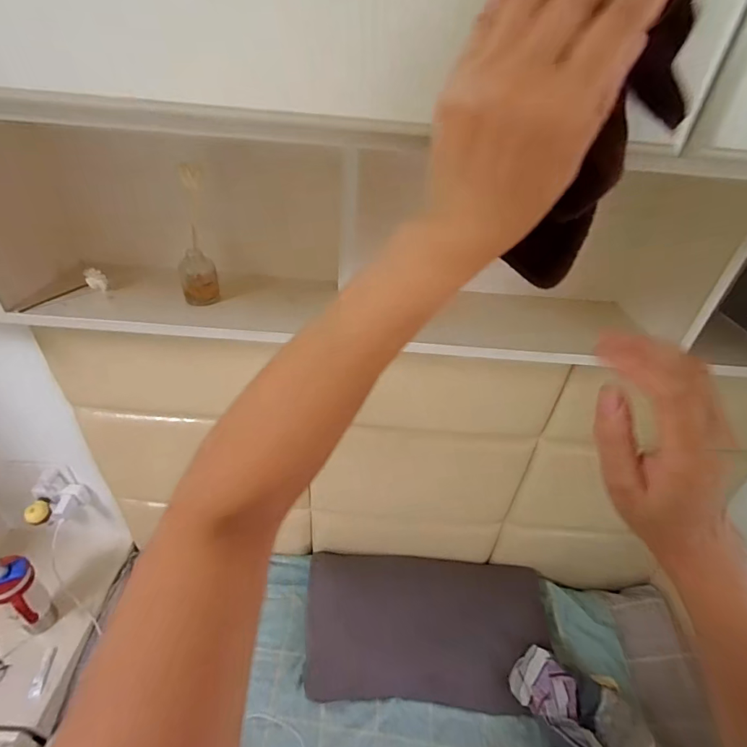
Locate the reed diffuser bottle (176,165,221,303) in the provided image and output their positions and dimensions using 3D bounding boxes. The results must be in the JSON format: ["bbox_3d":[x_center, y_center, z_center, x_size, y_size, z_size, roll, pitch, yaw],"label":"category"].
[{"bbox_3d":[-0.294,-0.210,0.688,0.069,0.209,0.065,-14,40,-22],"label":"reed diffuser bottle"}]

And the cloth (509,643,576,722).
[{"bbox_3d":[0.467,0.844,1.128,0.181,0.090,0.138,15,38,15],"label":"cloth"}]

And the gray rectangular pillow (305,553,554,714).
[{"bbox_3d":[0.162,0.763,1.279,0.727,0.113,0.398,5,37,1],"label":"gray rectangular pillow"}]

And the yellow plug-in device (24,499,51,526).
[{"bbox_3d":[-0.978,0.406,1.213,0.038,0.062,0.063,14,38,13],"label":"yellow plug-in device"}]

